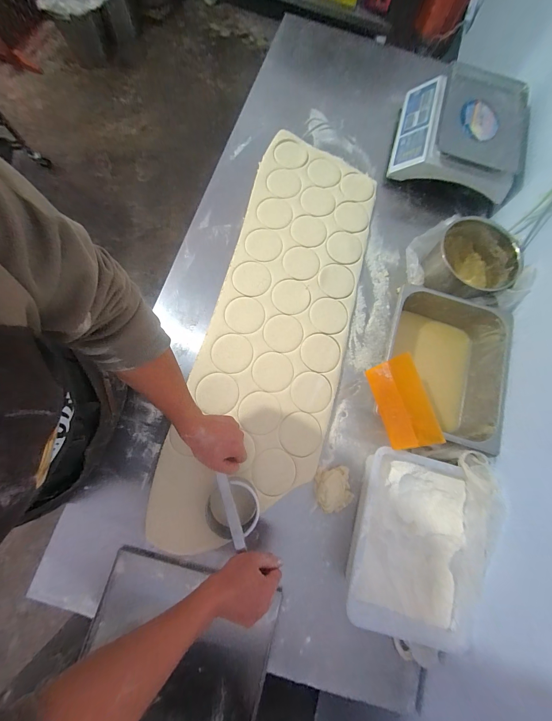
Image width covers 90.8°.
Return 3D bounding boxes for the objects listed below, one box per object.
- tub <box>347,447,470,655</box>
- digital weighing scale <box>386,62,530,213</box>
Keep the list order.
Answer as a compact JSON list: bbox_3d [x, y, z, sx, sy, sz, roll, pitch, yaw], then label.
[{"bbox_3d":[0.273,0.365,0.553,0.255,0.072,0.332,11,78,1],"label":"tub"},{"bbox_3d":[0.528,-0.657,0.781,0.338,0.087,0.347,16,78,2],"label":"digital weighing scale"}]

